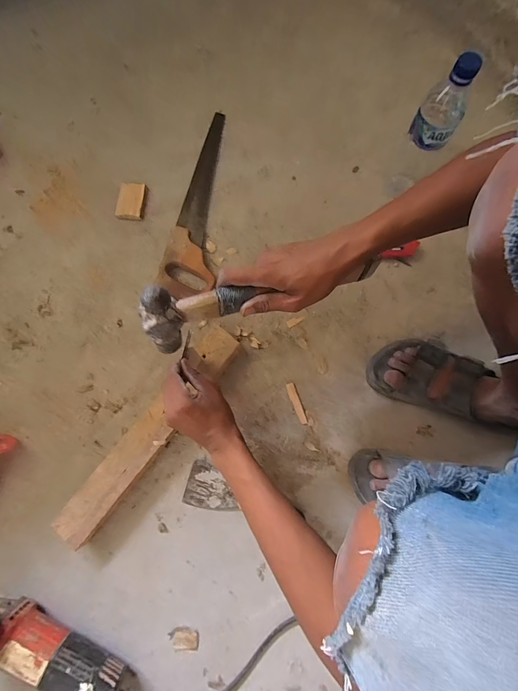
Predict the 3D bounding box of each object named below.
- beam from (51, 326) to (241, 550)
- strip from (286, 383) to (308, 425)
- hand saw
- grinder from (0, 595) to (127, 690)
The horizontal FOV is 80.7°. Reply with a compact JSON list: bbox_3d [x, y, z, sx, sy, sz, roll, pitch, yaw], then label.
[{"bbox_3d":[-0.175,0.137,0.513,0.063,0.046,0.397,37,81,7],"label":"beam"},{"bbox_3d":[0.067,0.102,0.537,0.015,0.004,0.074,-18,79,-3],"label":"strip"},{"bbox_3d":[-0.127,-0.290,0.605,0.100,0.031,0.414,3,79,1],"label":"hand saw"},{"bbox_3d":[-0.321,0.429,0.435,0.268,0.086,0.092,18,79,4],"label":"grinder"}]

